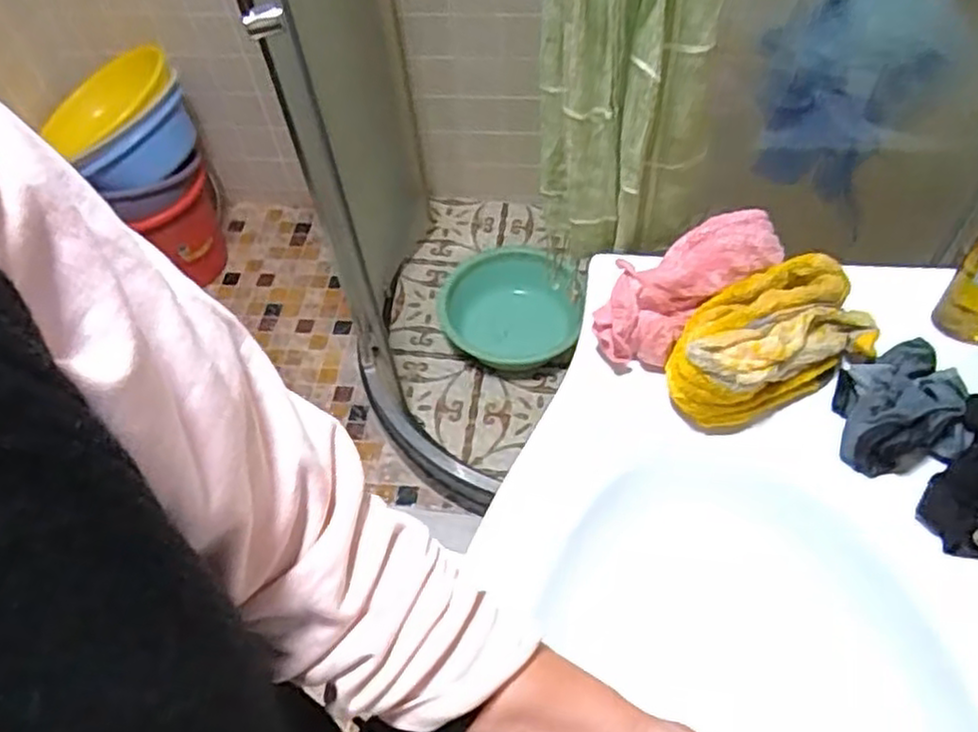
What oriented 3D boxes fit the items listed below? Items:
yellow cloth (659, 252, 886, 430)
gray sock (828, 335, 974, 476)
[{"bbox_3d":[0.227,-0.028,0.599,0.186,0.071,0.103,-22,55,-11],"label":"yellow cloth"},{"bbox_3d":[0.331,0.030,0.579,0.088,0.048,0.109,5,55,8],"label":"gray sock"}]

